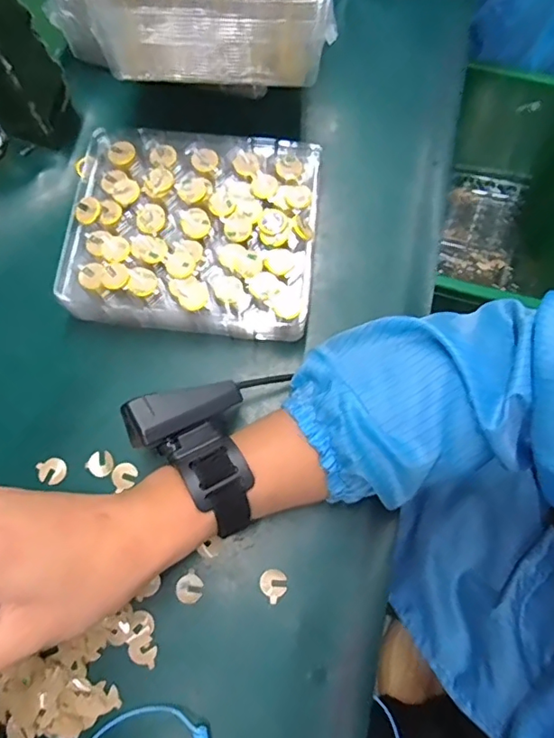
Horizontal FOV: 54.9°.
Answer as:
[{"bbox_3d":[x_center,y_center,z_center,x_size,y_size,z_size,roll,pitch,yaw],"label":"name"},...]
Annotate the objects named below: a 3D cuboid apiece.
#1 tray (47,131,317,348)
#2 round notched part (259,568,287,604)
[{"bbox_3d":[-0.066,-0.101,0.401,0.184,0.050,0.149,6,74,2],"label":"tray"},{"bbox_3d":[-0.002,0.140,0.347,0.018,0.004,0.018,-1,73,3],"label":"round notched part"}]

